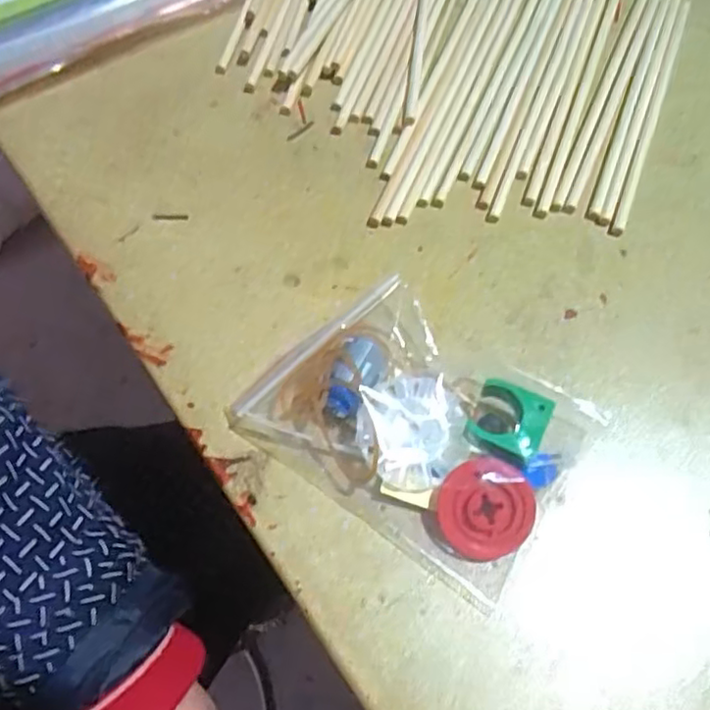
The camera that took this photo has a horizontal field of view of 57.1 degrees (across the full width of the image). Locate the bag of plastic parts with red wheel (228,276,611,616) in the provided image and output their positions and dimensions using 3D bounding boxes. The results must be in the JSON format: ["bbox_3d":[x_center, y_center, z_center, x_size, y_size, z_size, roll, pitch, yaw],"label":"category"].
[{"bbox_3d":[0.023,0.023,0.235,0.107,0.022,0.080,34,70,15],"label":"bag of plastic parts with red wheel"}]

